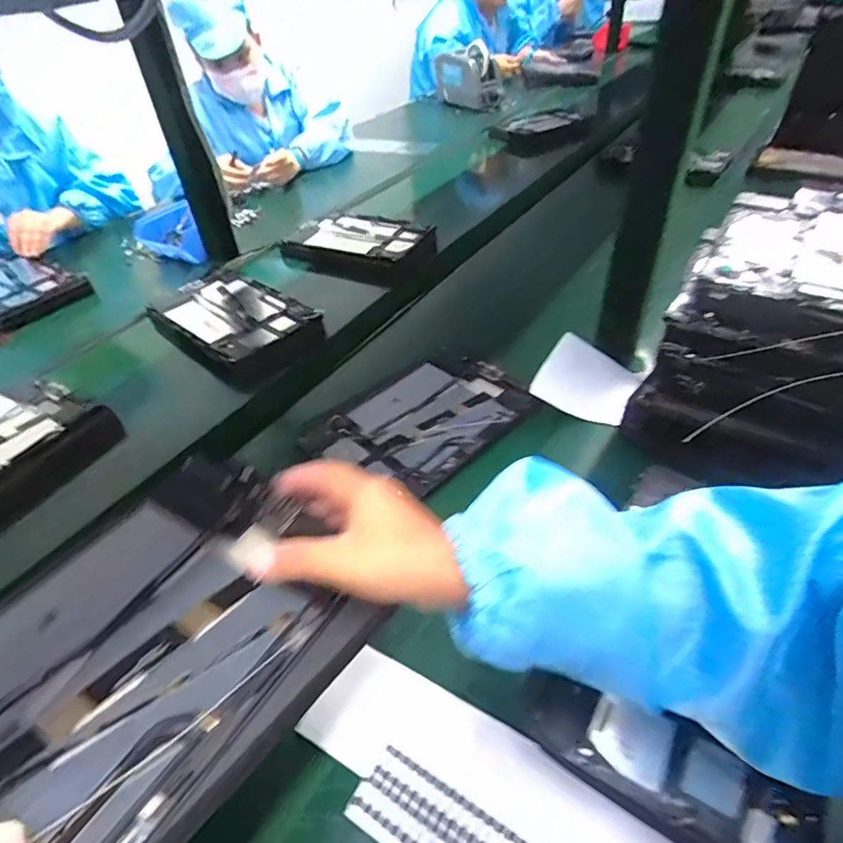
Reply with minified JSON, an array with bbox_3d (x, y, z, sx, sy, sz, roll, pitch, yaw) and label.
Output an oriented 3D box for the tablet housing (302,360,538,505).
[{"bbox_3d":[0.002,-0.005,0.575,0.222,0.016,0.160,-34,51,-28],"label":"tablet housing"}]

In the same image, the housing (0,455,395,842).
[{"bbox_3d":[-0.147,0.117,0.249,0.167,0.024,0.232,26,51,28],"label":"housing"}]

